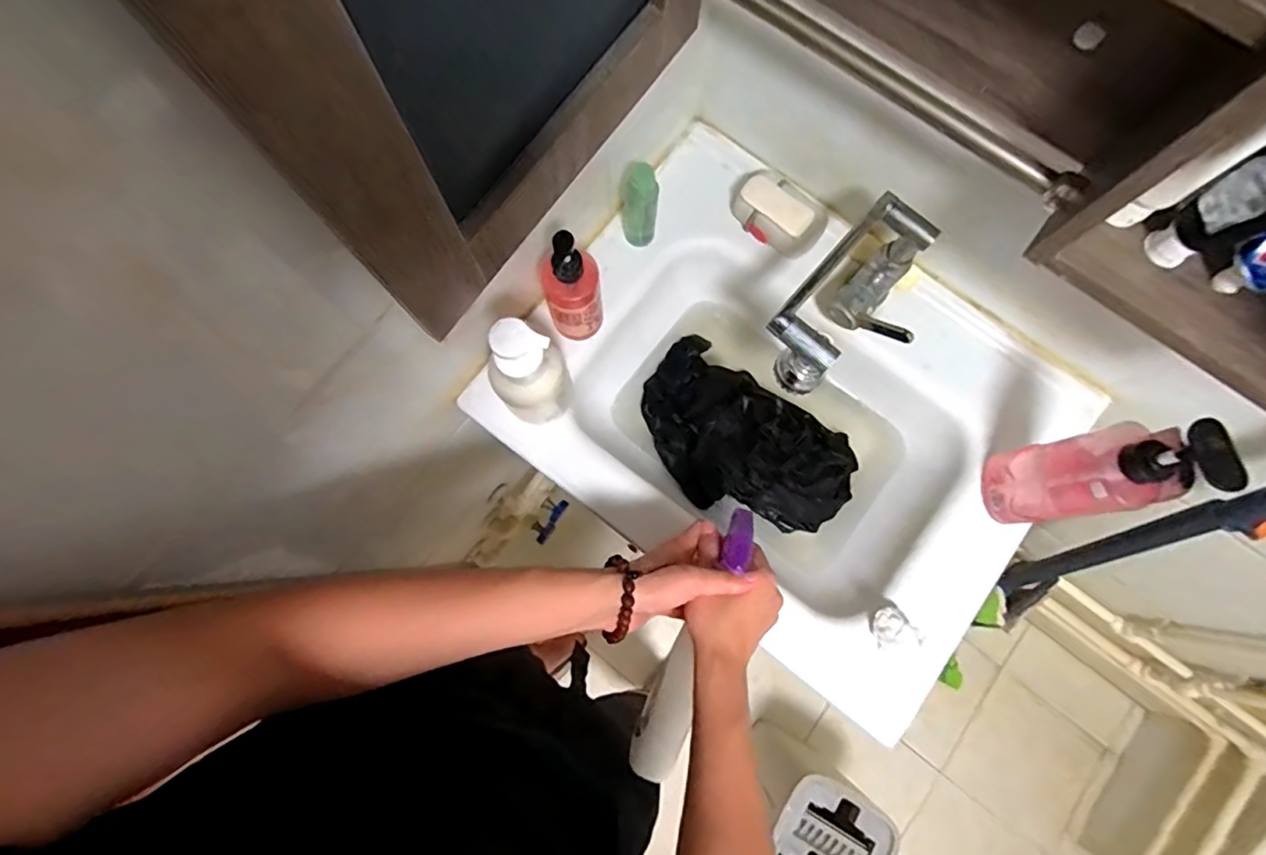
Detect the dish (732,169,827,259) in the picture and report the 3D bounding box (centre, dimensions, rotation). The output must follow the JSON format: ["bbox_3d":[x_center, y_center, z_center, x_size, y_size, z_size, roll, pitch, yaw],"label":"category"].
[{"bbox_3d":[0.181,-0.267,0.693,0.116,0.047,0.077,44,81,7],"label":"dish"}]

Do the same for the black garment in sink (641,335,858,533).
[{"bbox_3d":[0.141,0.021,0.734,0.298,0.067,0.190,36,80,6],"label":"black garment in sink"}]

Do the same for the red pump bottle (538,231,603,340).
[{"bbox_3d":[-0.063,-0.143,0.606,0.061,0.168,0.047,-8,79,-3],"label":"red pump bottle"}]

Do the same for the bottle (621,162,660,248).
[{"bbox_3d":[0.009,-0.255,0.666,0.041,0.116,0.030,2,78,-1],"label":"bottle"}]

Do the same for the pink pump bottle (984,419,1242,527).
[{"bbox_3d":[0.431,0.043,0.535,0.060,0.240,0.079,-13,79,-3],"label":"pink pump bottle"}]

